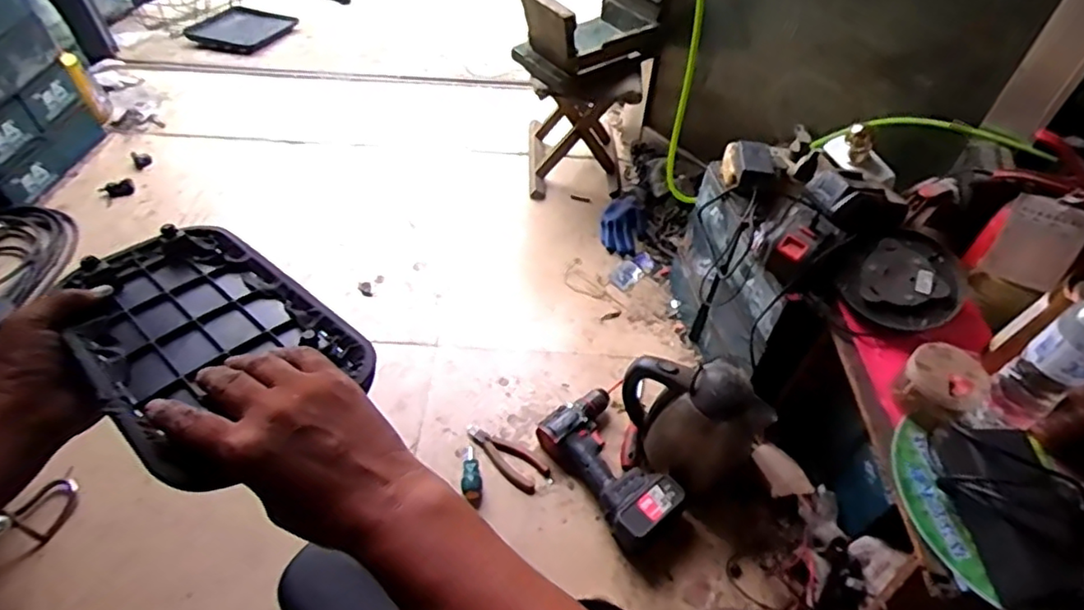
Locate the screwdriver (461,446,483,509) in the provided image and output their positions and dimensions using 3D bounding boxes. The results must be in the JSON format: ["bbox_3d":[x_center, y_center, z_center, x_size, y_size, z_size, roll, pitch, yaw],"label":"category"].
[{"bbox_3d":[-0.110,0.268,0.993,0.030,0.026,0.100,-4,51,-5],"label":"screwdriver"}]

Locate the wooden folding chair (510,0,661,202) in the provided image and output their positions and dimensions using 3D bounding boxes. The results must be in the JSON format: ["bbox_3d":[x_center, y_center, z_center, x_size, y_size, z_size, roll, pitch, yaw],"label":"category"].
[{"bbox_3d":[0.088,-0.460,1.341,0.265,0.417,0.292,11,52,7],"label":"wooden folding chair"}]

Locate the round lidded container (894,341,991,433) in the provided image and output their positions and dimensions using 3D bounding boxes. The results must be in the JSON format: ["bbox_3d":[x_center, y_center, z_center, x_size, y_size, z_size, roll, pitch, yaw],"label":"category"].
[{"bbox_3d":[0.473,0.096,0.751,0.084,0.067,0.074,38,59,25],"label":"round lidded container"}]

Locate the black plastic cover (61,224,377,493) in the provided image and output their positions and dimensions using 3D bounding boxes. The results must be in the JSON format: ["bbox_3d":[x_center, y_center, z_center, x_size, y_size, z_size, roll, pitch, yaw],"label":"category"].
[{"bbox_3d":[-0.267,0.019,0.499,0.159,0.038,0.305,-34,48,-31],"label":"black plastic cover"}]

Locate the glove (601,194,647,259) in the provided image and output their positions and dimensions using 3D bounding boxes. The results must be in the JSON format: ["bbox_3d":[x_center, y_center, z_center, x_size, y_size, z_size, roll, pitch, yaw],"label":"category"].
[{"bbox_3d":[0.176,-0.181,1.365,0.090,0.033,0.181,3,51,0],"label":"glove"}]

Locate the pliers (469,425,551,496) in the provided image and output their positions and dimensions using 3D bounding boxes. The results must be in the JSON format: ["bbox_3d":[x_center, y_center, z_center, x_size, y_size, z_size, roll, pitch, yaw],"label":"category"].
[{"bbox_3d":[-0.061,0.242,1.025,0.154,0.010,0.057,32,57,22],"label":"pliers"}]

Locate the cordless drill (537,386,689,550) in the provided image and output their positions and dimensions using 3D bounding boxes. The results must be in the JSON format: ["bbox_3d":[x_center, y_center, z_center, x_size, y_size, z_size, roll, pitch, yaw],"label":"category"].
[{"bbox_3d":[0.112,0.243,0.986,0.142,0.075,0.240,-30,58,-23],"label":"cordless drill"}]

